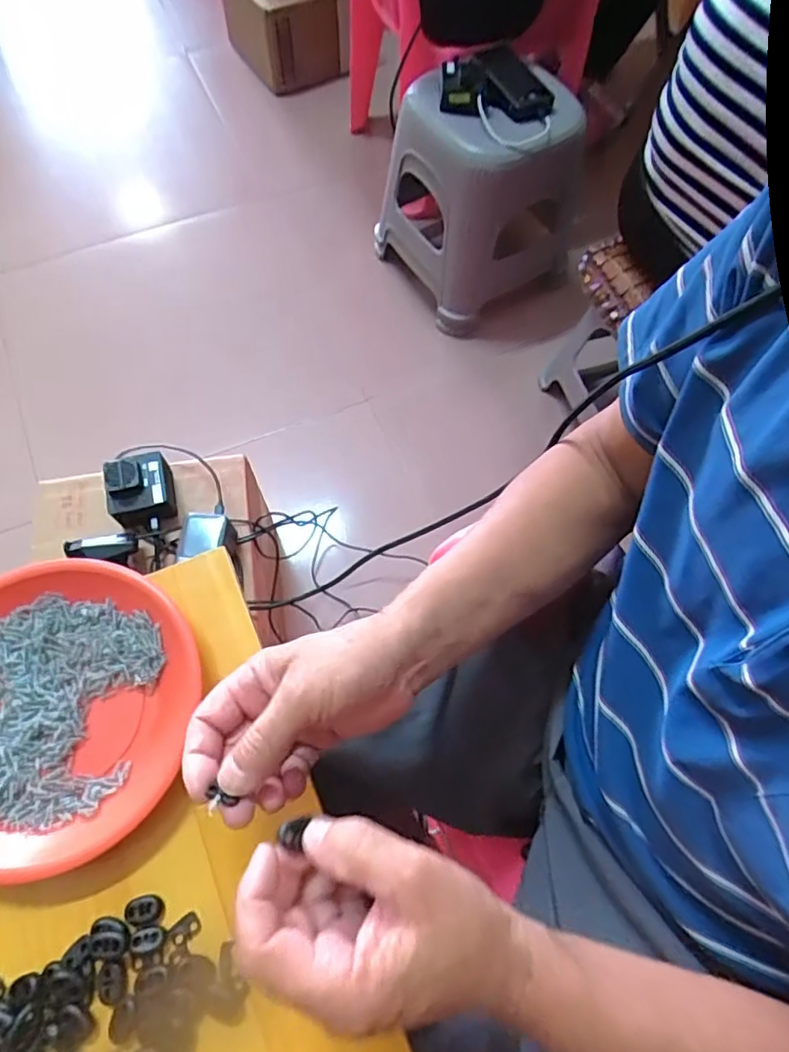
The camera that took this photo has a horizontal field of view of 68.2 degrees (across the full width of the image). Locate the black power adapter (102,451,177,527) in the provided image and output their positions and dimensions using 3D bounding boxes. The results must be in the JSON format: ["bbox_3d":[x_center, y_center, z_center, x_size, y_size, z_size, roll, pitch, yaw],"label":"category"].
[{"bbox_3d":[-0.317,-0.045,0.726,0.074,0.047,0.083,-15,67,-8],"label":"black power adapter"}]

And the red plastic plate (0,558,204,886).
[{"bbox_3d":[-0.228,0.120,0.385,0.177,0.032,0.191,0,66,-1],"label":"red plastic plate"}]

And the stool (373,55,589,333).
[{"bbox_3d":[0.156,-0.613,1.075,0.286,0.350,0.274,-31,70,-14],"label":"stool"}]

